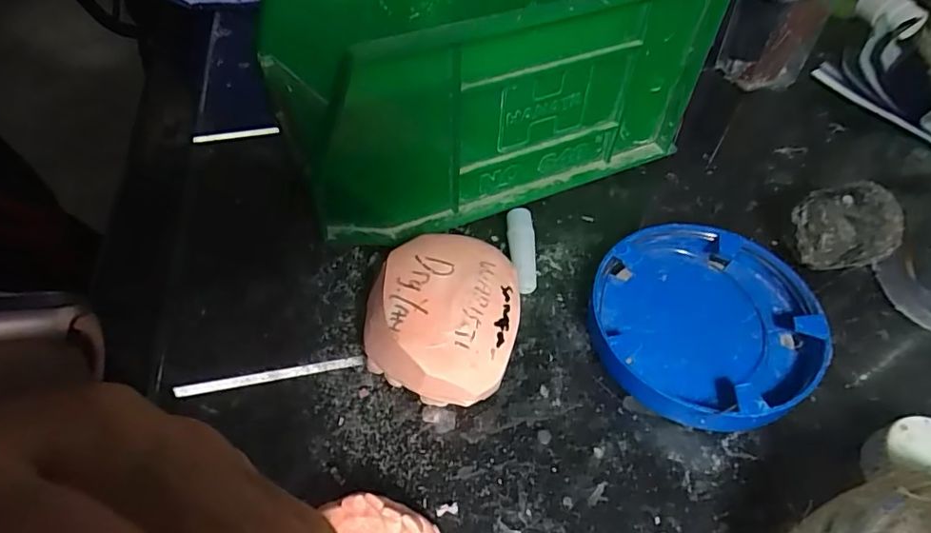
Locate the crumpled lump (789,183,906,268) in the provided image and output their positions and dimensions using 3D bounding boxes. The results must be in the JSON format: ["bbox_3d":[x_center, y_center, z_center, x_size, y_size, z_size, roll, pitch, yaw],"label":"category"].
[{"bbox_3d":[0.145,-0.012,0.211,0.031,0.033,0.024,-5,53,-4],"label":"crumpled lump"}]

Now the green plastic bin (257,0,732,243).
[{"bbox_3d":[0.003,-0.089,0.235,0.166,0.088,0.106,-21,55,-16],"label":"green plastic bin"}]

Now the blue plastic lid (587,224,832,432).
[{"bbox_3d":[0.088,0.018,0.199,0.081,0.015,0.075,0,53,0],"label":"blue plastic lid"}]

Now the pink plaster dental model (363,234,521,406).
[{"bbox_3d":[-0.006,0.018,0.190,0.048,0.031,0.060,12,53,9],"label":"pink plaster dental model"}]

